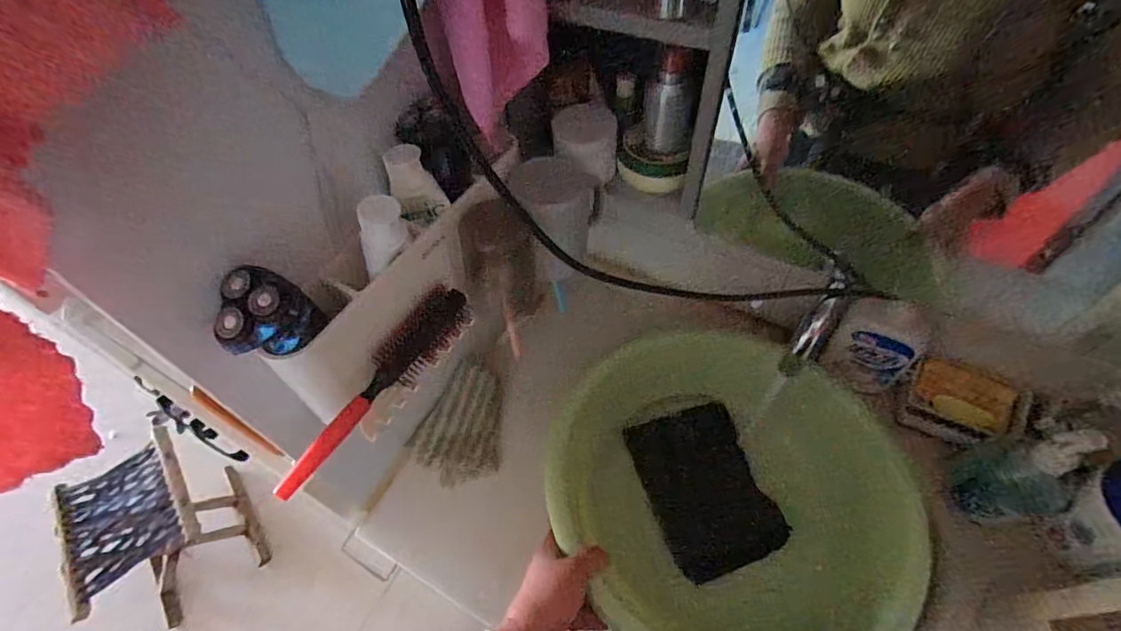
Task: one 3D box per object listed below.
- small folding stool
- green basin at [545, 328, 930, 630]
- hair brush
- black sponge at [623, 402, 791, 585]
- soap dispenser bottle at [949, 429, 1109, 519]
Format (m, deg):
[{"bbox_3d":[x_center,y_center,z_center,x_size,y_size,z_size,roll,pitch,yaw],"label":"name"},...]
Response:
[{"bbox_3d":[-0.939,0.539,1.246,0.261,0.370,0.304,-30,57,-18],"label":"small folding stool"},{"bbox_3d":[0.175,0.166,0.576,0.342,0.118,0.365,-2,53,2],"label":"green basin"},{"bbox_3d":[-0.147,0.054,0.413,0.029,0.043,0.206,26,58,21],"label":"hair brush"},{"bbox_3d":[0.172,0.201,0.606,0.132,0.027,0.189,-15,53,-7],"label":"black sponge"},{"bbox_3d":[0.479,0.165,0.521,0.064,0.147,0.079,-18,54,-10],"label":"soap dispenser bottle"}]

